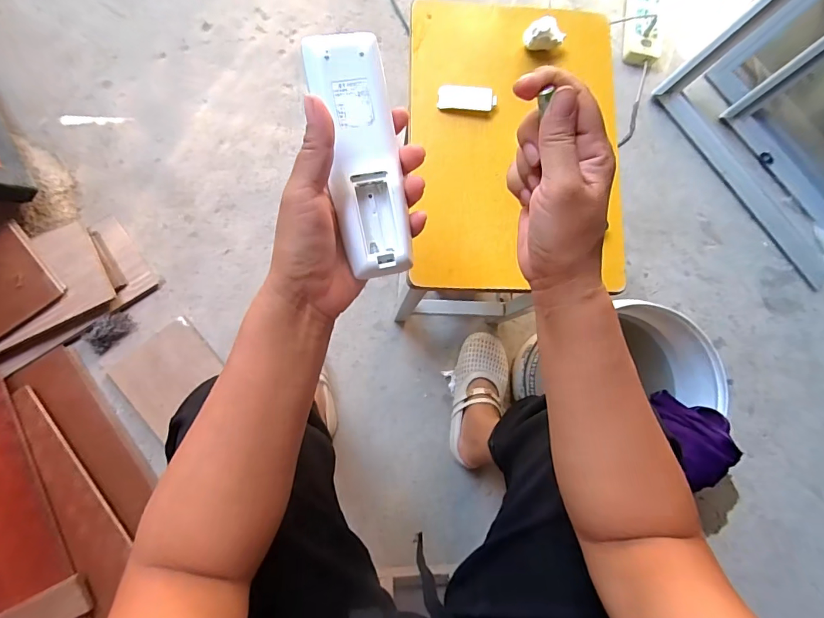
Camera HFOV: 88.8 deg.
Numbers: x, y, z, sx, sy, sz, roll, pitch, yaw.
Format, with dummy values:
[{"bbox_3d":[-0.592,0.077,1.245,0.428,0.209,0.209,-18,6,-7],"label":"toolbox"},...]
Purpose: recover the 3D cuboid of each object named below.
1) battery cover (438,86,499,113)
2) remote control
[{"bbox_3d":[0.059,-0.226,0.452,0.061,0.017,0.021,4,82,-6],"label":"battery cover"},{"bbox_3d":[-0.033,-0.101,0.283,0.048,0.013,0.156,-11,96,-5],"label":"remote control"}]

